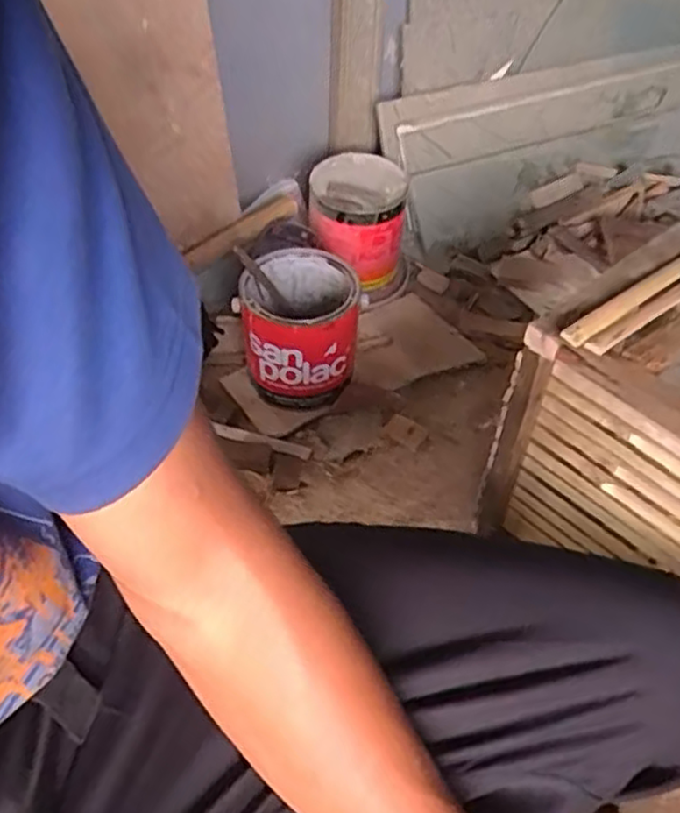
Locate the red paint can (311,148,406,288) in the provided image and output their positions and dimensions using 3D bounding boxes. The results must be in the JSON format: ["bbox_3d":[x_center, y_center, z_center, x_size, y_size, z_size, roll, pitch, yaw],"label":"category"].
[{"bbox_3d":[0.027,-0.285,1.126,0.146,0.173,0.151,2,47,-2],"label":"red paint can"}]

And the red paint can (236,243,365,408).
[{"bbox_3d":[-0.044,-0.098,0.957,0.136,0.168,0.154,7,47,3],"label":"red paint can"}]

